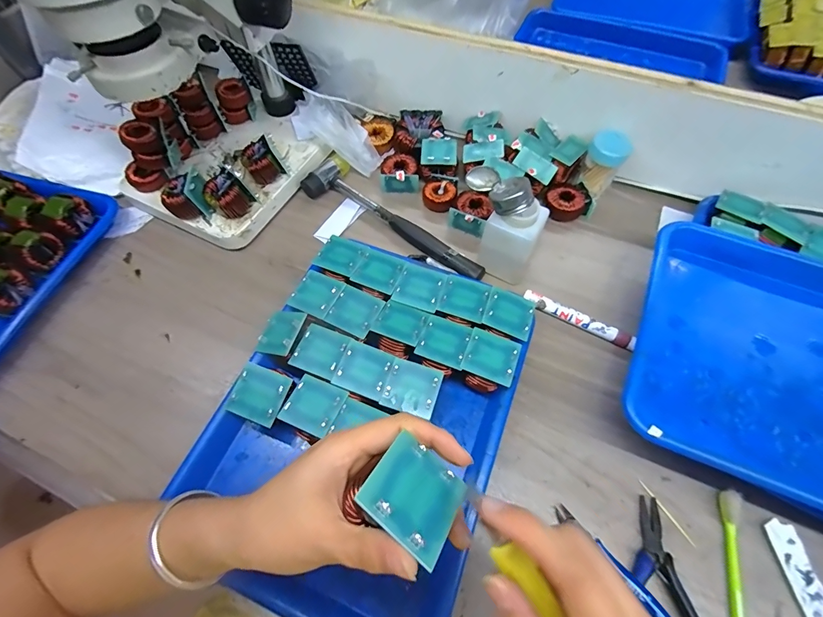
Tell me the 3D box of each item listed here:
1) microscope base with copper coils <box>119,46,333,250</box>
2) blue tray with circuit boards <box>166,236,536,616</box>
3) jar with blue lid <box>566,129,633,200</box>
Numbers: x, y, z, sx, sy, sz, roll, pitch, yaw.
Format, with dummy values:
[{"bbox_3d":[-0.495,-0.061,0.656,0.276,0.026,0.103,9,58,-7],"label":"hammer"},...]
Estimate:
[{"bbox_3d":[-0.237,-0.201,0.490,0.187,0.090,0.216,29,65,16],"label":"microscope base with copper coils"},{"bbox_3d":[-0.042,0.095,0.351,0.245,0.054,0.308,21,63,12],"label":"blue tray with circuit boards"},{"bbox_3d":[0.234,-0.181,0.475,0.040,0.071,0.045,-11,61,-5],"label":"jar with blue lid"}]

